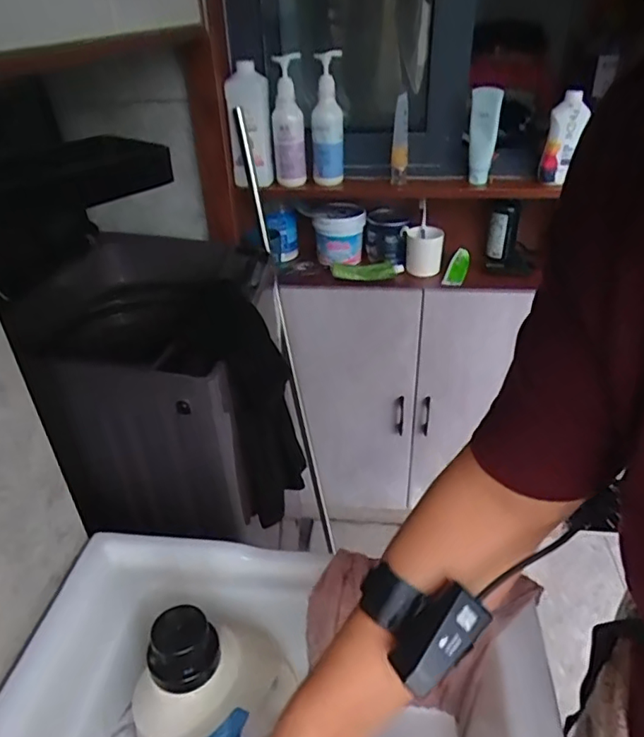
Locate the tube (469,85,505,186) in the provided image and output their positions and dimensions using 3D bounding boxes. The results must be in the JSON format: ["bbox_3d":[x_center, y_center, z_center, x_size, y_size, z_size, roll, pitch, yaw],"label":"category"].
[{"bbox_3d":[0.324,-0.464,1.112,0.056,0.180,0.039,9,35,16],"label":"tube"}]

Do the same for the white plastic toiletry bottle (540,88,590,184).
[{"bbox_3d":[0.470,-0.448,1.071,0.062,0.158,0.047,12,36,21],"label":"white plastic toiletry bottle"}]

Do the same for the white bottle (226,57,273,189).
[{"bbox_3d":[-0.148,-0.506,1.144,0.085,0.246,0.059,-5,7,-5],"label":"white bottle"}]

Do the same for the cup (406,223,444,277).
[{"bbox_3d":[0.240,-0.277,1.296,0.085,0.097,0.081,6,34,12],"label":"cup"}]

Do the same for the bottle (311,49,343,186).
[{"bbox_3d":[0.011,-0.501,1.126,0.063,0.243,0.072,-3,33,-1],"label":"bottle"}]

